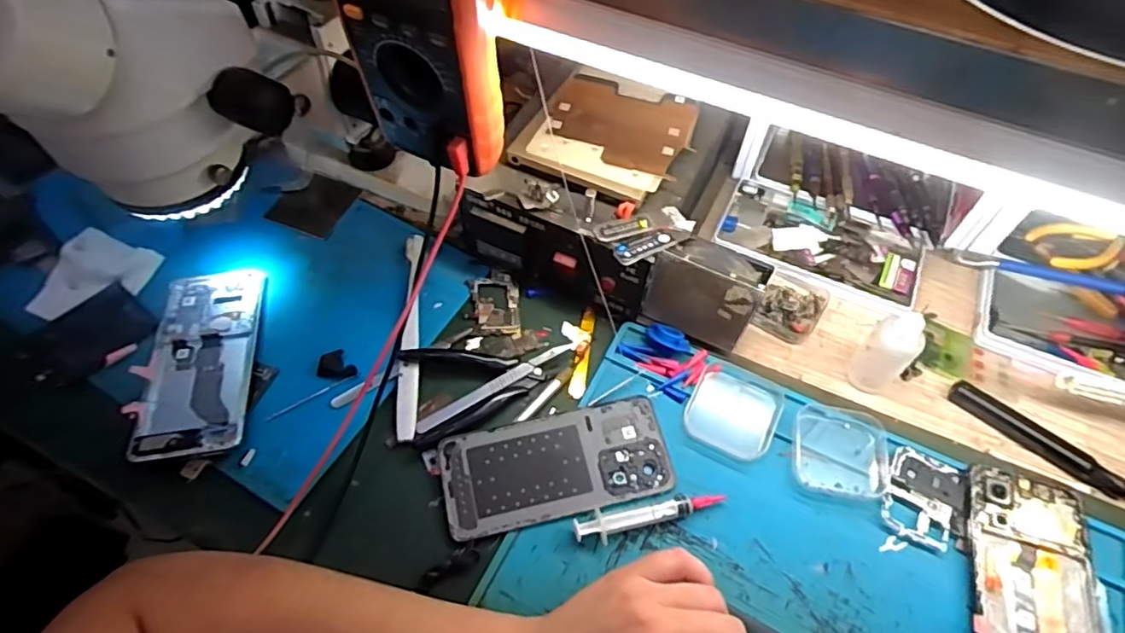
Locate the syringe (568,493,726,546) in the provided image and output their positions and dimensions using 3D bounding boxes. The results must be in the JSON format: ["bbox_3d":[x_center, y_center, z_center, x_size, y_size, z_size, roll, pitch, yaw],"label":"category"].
[{"bbox_3d":[0.060,0.133,0.406,0.105,0.010,0.018,-10,57,-8],"label":"syringe"}]

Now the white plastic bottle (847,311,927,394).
[{"bbox_3d":[0.243,0.028,0.449,0.029,0.072,0.033,-35,64,-23],"label":"white plastic bottle"}]

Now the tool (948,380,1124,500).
[{"bbox_3d":[0.354,0.091,0.451,0.124,0.014,0.017,37,63,21],"label":"tool"}]

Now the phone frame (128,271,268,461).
[{"bbox_3d":[-0.275,0.031,0.465,0.074,0.011,0.162,-7,57,-7],"label":"phone frame"}]

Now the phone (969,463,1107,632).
[{"bbox_3d":[0.300,0.177,0.383,0.074,0.009,0.159,15,57,8],"label":"phone"}]

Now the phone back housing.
[{"bbox_3d":[-0.004,0.104,0.426,0.158,0.008,0.072,-11,57,-9],"label":"phone back housing"}]

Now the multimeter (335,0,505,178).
[{"bbox_3d":[-0.079,-0.160,0.334,0.089,0.170,0.048,20,58,11],"label":"multimeter"}]

